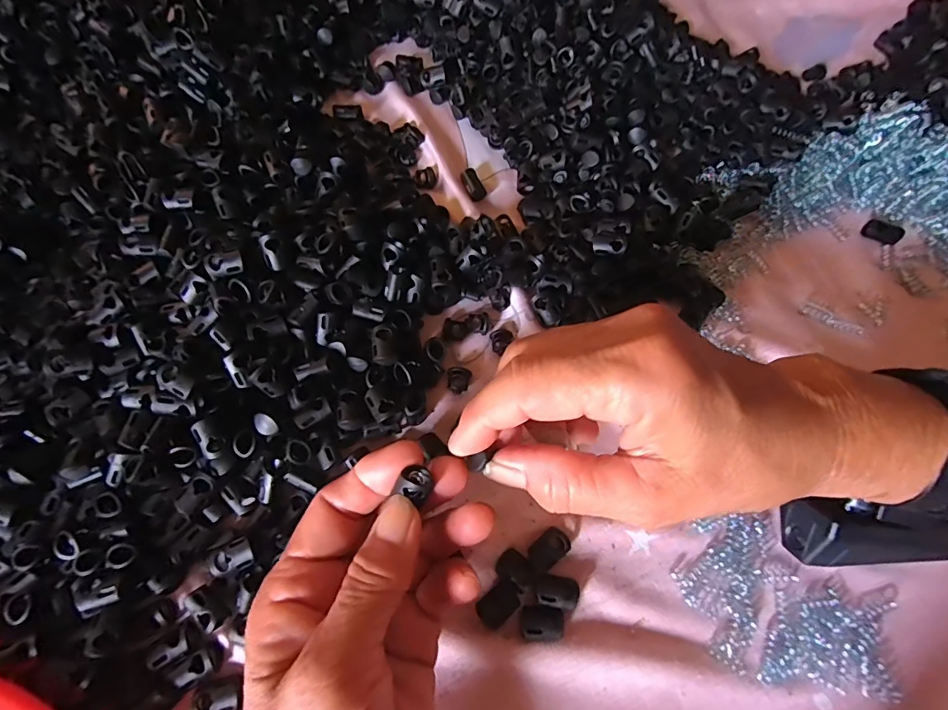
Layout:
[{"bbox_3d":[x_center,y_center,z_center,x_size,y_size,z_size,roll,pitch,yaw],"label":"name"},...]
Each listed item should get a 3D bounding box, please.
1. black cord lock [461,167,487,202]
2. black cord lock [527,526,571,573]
[{"bbox_3d":[-0.001,-0.111,0.308,0.012,0.011,0.022,-25,72,-10],"label":"black cord lock"},{"bbox_3d":[0.037,0.097,0.233,0.022,0.008,0.014,-40,75,-14],"label":"black cord lock"}]

